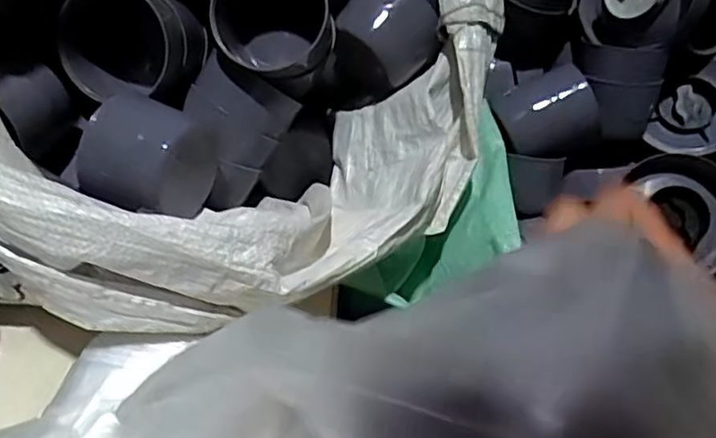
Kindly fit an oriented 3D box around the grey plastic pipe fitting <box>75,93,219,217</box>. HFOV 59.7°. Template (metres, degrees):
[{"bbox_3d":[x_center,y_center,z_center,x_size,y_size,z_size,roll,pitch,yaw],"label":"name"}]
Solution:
[{"bbox_3d":[-0.191,-0.046,0.580,0.090,0.114,0.110,6,49,9],"label":"grey plastic pipe fitting"}]

